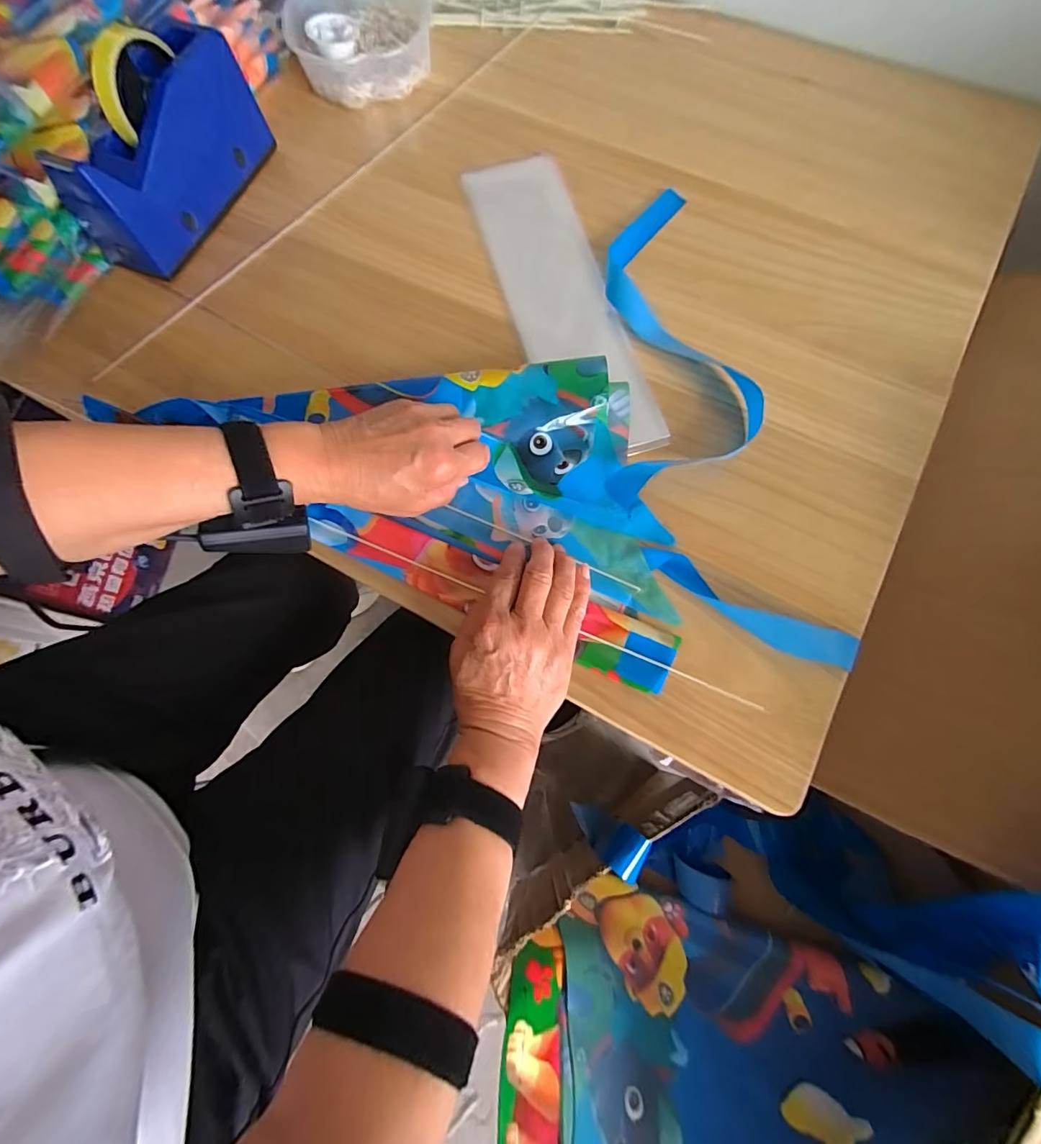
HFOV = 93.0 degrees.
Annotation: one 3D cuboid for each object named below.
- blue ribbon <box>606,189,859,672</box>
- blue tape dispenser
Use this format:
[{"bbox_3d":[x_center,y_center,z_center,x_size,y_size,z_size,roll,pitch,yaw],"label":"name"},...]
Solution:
[{"bbox_3d":[0.130,-0.144,0.411,0.138,0.026,0.455,-10,71,-2],"label":"blue ribbon"},{"bbox_3d":[-0.326,-0.395,0.457,0.071,0.113,0.198,22,73,9],"label":"blue tape dispenser"}]

